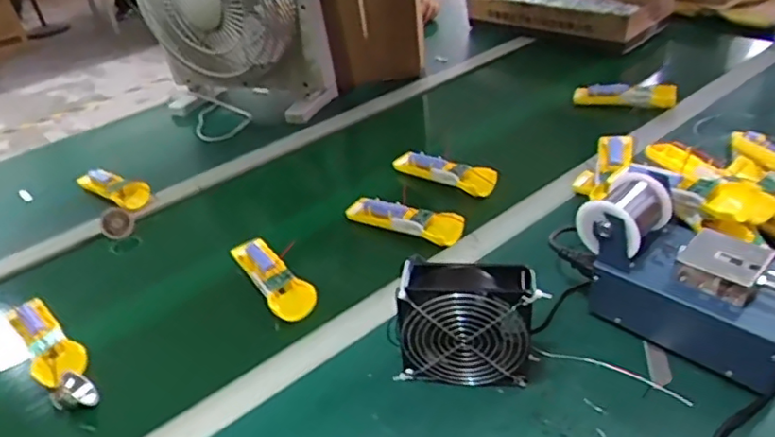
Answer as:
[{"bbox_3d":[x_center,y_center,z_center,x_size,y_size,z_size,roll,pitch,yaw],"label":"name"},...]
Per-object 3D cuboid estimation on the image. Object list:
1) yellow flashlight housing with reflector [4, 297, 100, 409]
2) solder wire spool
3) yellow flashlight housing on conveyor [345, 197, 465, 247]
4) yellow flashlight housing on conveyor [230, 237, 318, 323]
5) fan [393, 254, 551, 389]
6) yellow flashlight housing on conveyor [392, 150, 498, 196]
[{"bbox_3d":[-0.378,0.150,0.679,0.194,0.032,0.051,26,46,37],"label":"yellow flashlight housing with reflector"},{"bbox_3d":[0.241,-0.007,0.610,0.082,0.057,0.065,-33,43,-33],"label":"solder wire spool"},{"bbox_3d":[0.020,-0.001,0.820,0.171,0.032,0.036,18,42,30],"label":"yellow flashlight housing on conveyor"},{"bbox_3d":[-0.145,0.068,0.754,0.049,0.023,0.167,-24,39,-24],"label":"yellow flashlight housing on conveyor"},{"bbox_3d":[0.075,0.100,0.576,0.132,0.120,0.050,3,36,13],"label":"fan"},{"bbox_3d":[0.084,-0.073,0.912,0.181,0.037,0.035,24,45,35],"label":"yellow flashlight housing on conveyor"}]

